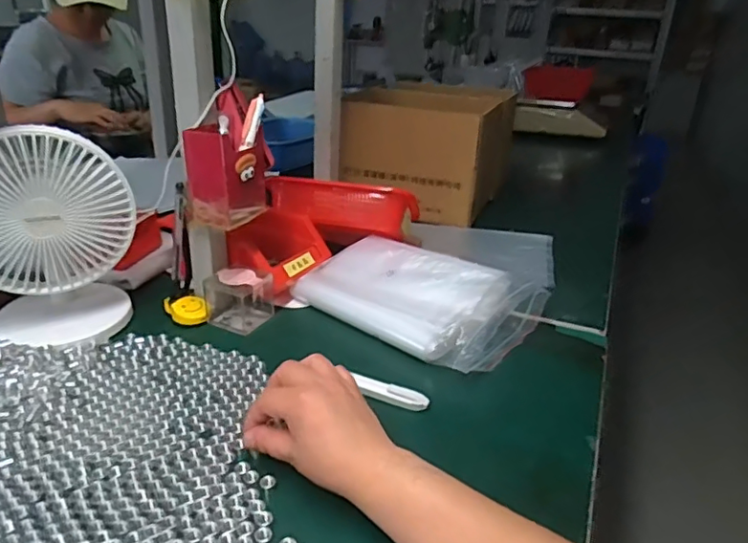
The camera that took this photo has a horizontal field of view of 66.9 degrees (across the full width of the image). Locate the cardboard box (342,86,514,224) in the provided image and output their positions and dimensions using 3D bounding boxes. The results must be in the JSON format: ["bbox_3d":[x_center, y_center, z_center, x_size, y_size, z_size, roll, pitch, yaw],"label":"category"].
[{"bbox_3d":[0.108,-0.236,1.045,0.257,0.185,0.326,15,30,20],"label":"cardboard box"}]

